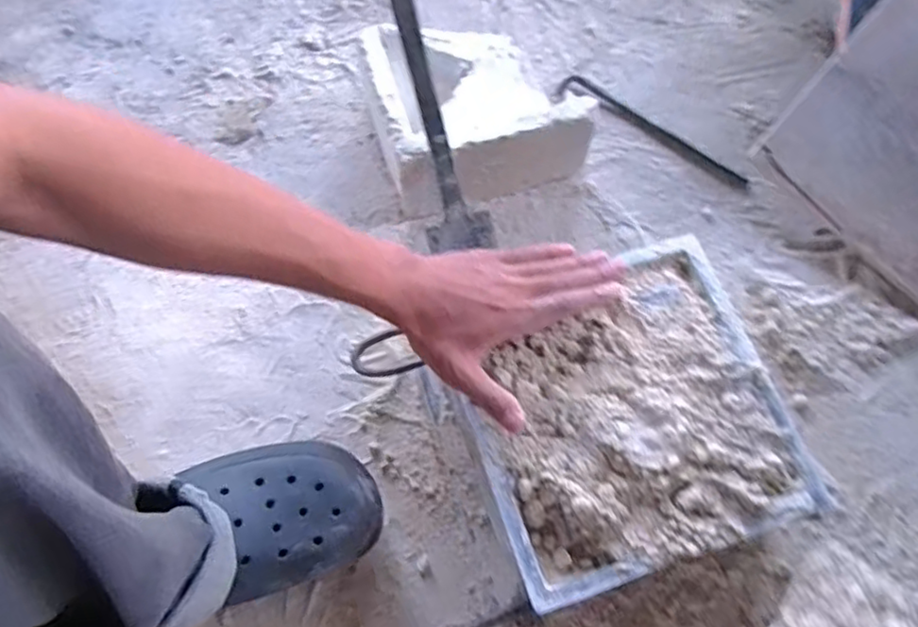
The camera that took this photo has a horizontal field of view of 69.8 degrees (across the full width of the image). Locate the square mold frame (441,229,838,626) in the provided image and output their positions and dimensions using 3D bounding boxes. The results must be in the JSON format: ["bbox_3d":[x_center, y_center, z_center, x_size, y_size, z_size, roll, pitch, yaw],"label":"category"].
[{"bbox_3d":[0.122,0.072,0.491,0.226,0.032,0.221,-17,70,-6],"label":"square mold frame"}]

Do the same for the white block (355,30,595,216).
[{"bbox_3d":[0.013,-0.213,0.682,0.198,0.107,0.179,-17,70,-7],"label":"white block"}]

